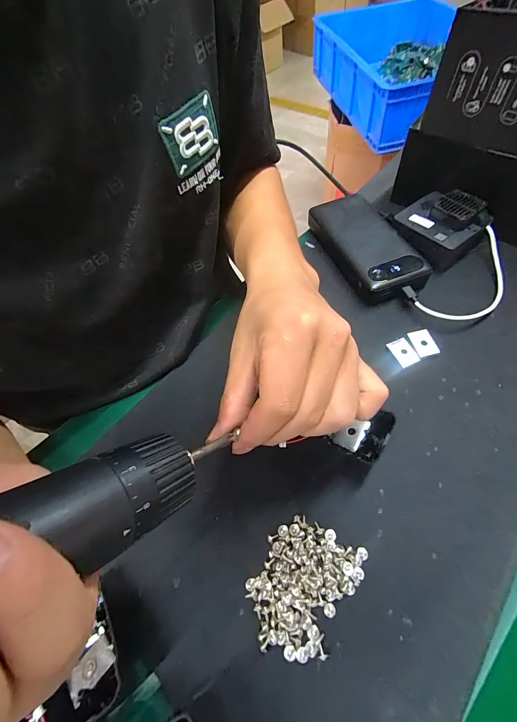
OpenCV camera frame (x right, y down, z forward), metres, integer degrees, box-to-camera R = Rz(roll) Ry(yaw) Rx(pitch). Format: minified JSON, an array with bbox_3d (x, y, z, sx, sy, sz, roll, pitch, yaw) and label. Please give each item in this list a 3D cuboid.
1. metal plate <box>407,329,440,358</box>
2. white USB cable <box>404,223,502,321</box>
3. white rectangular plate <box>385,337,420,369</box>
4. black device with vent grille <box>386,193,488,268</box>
[{"bbox_3d":[0.156,-0.017,0.290,0.019,0.004,0.028,-18,65,7],"label":"metal plate"},{"bbox_3d":[0.214,-0.082,0.307,0.122,0.021,0.070,-32,60,-12],"label":"white USB cable"},{"bbox_3d":[0.136,-0.008,0.288,0.019,0.004,0.027,-25,71,-5],"label":"white rectangular plate"},{"bbox_3d":[0.201,-0.158,0.332,0.063,0.024,0.074,-32,60,-12],"label":"black device with vent grille"}]

